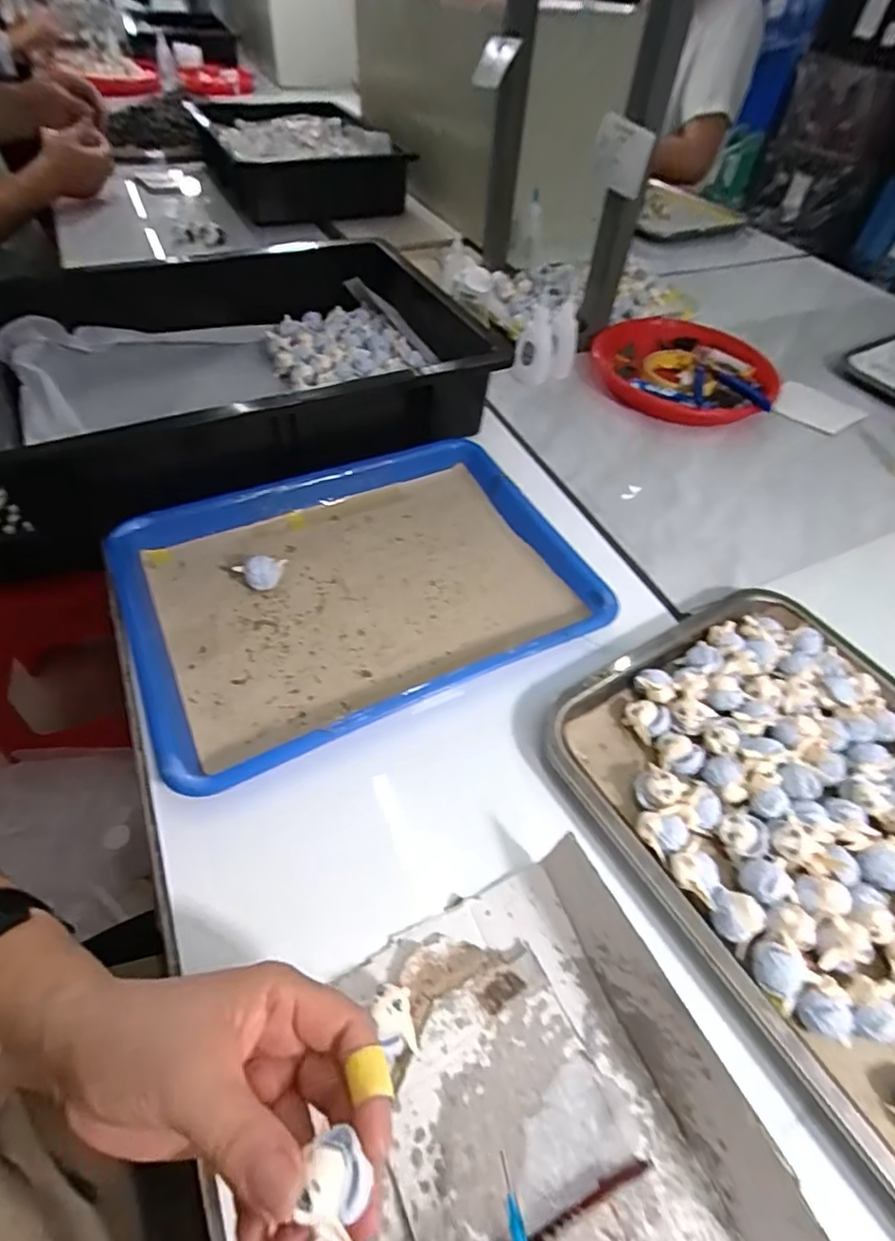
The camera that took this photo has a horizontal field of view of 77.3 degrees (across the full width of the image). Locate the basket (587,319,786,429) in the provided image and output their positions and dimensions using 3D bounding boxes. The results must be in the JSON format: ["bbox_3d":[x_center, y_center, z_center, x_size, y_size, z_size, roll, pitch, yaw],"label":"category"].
[{"bbox_3d":[0.281,-0.314,0.686,0.181,0.038,0.228,-17,55,-15],"label":"basket"}]

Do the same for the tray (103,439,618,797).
[{"bbox_3d":[-0.072,-0.034,0.454,0.349,0.038,0.270,-20,56,-18],"label":"tray"}]

